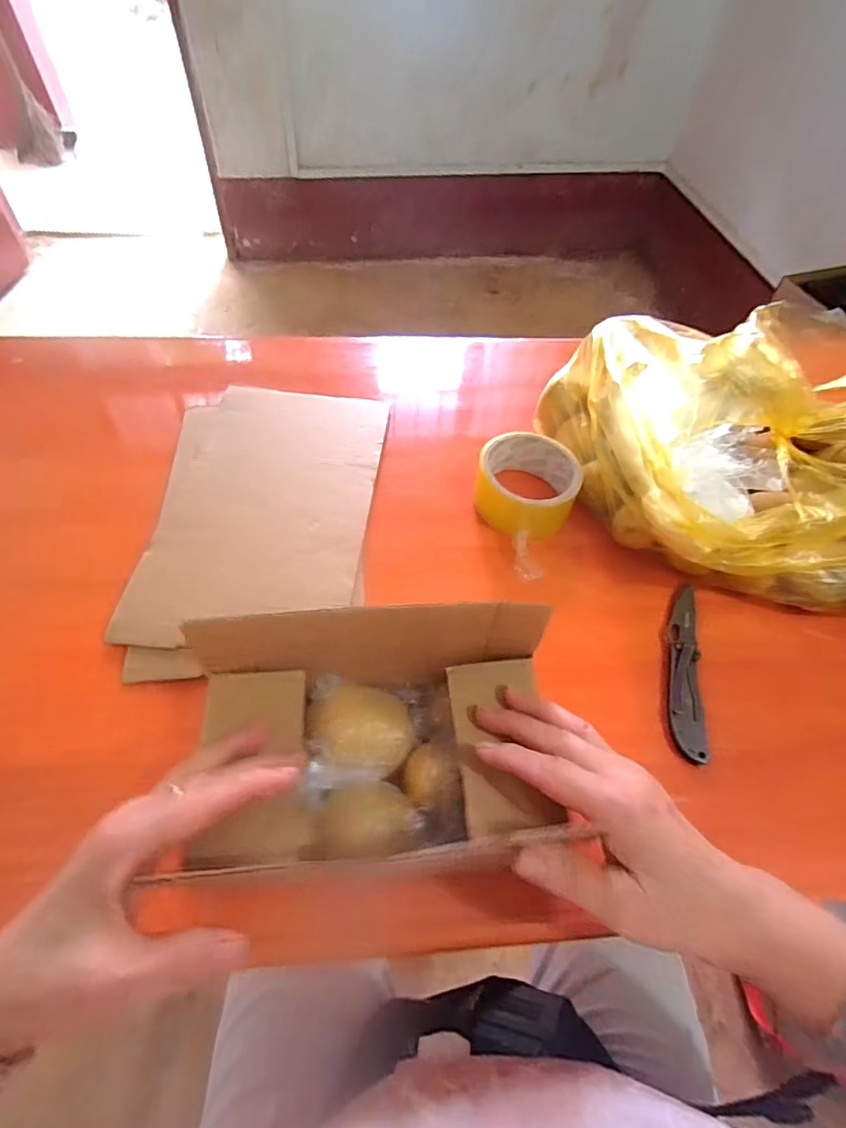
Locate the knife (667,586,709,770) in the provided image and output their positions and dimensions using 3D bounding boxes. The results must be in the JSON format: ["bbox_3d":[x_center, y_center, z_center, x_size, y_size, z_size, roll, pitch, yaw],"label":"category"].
[{"bbox_3d":[0.206,0.080,0.415,0.025,0.016,0.147,12,56,5],"label":"knife"}]

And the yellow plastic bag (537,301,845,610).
[{"bbox_3d":[0.301,-0.118,0.477,0.339,0.125,0.291,1,56,-3],"label":"yellow plastic bag"}]

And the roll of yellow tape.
[{"bbox_3d":[0.099,-0.076,0.506,0.090,0.049,0.099,2,56,-2],"label":"roll of yellow tape"}]

